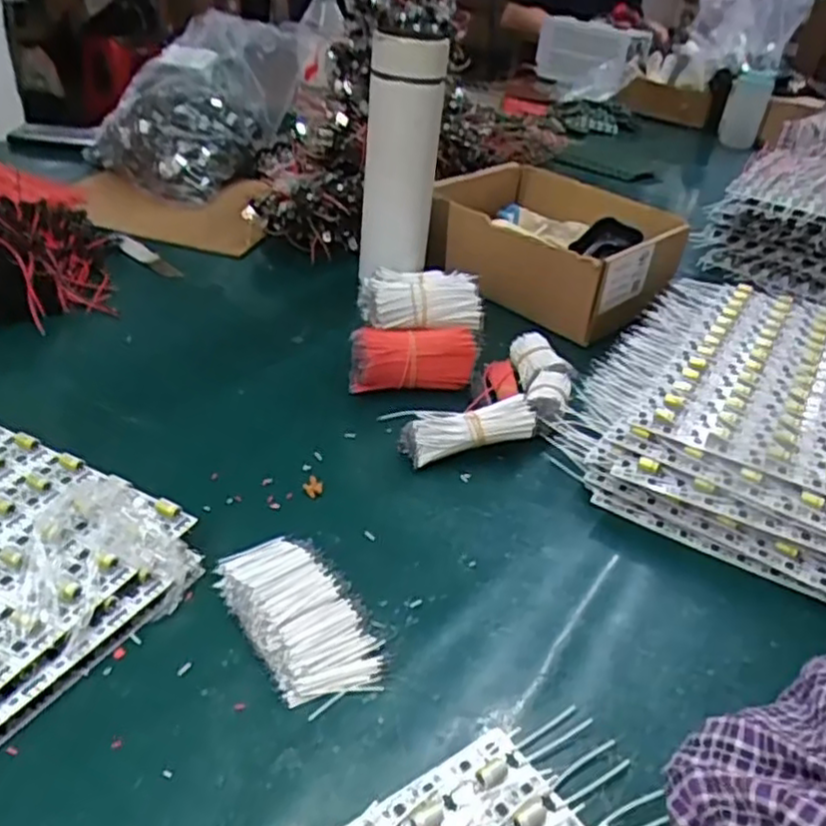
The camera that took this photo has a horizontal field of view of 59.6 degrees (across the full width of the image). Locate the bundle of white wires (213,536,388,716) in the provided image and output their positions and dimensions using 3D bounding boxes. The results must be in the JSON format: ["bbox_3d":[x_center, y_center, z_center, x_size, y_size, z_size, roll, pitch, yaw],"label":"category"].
[{"bbox_3d":[-0.060,0.100,0.365,0.051,0.012,0.107,-17,39,-33],"label":"bundle of white wires"}]

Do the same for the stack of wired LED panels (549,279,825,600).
[{"bbox_3d":[0.293,0.002,0.544,0.279,0.068,0.329,23,36,24],"label":"stack of wired LED panels"}]

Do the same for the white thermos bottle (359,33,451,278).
[{"bbox_3d":[-0.011,-0.230,0.682,0.070,0.220,0.084,6,32,-3],"label":"white thermos bottle"}]

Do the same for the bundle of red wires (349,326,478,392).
[{"bbox_3d":[0.000,-0.041,0.561,0.094,0.050,0.029,0,33,-11],"label":"bundle of red wires"}]

